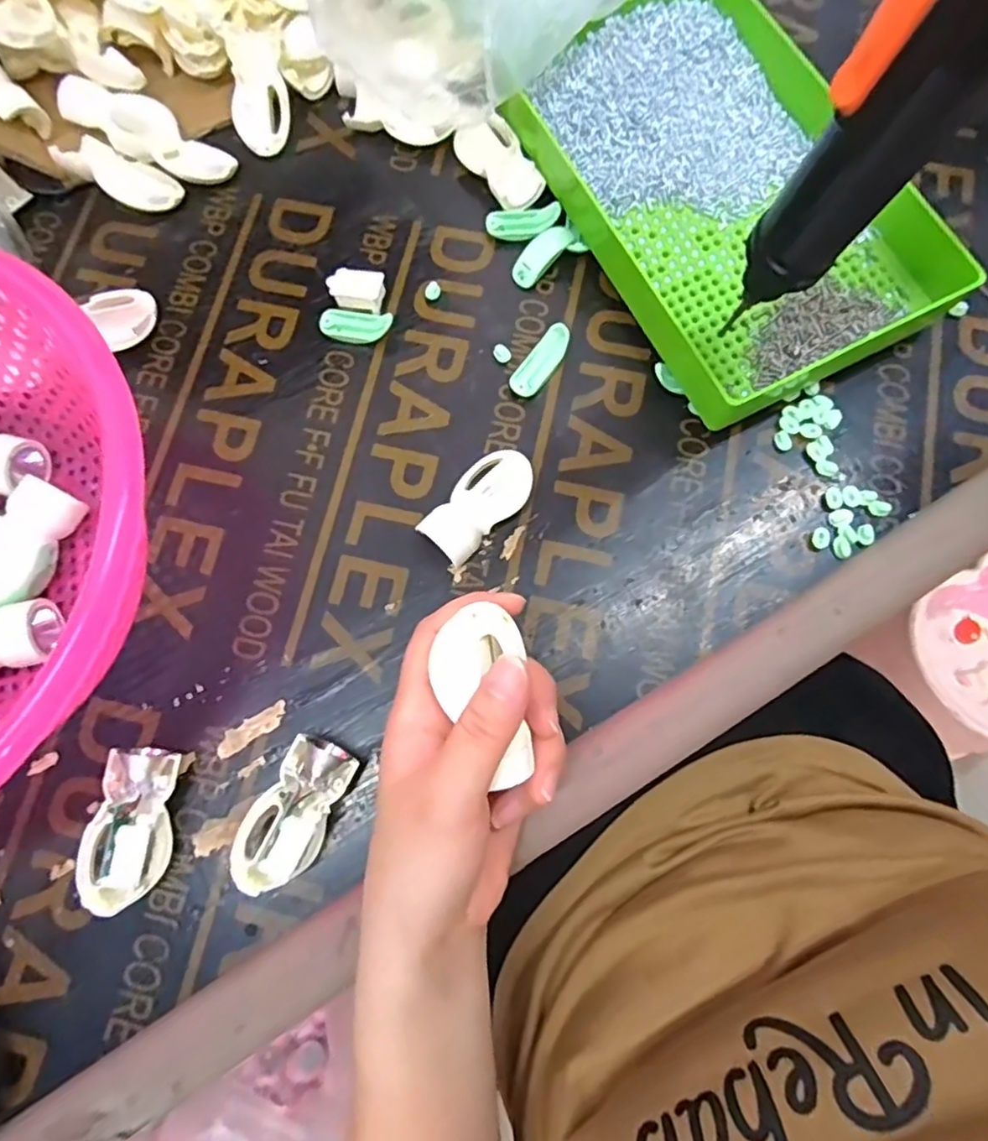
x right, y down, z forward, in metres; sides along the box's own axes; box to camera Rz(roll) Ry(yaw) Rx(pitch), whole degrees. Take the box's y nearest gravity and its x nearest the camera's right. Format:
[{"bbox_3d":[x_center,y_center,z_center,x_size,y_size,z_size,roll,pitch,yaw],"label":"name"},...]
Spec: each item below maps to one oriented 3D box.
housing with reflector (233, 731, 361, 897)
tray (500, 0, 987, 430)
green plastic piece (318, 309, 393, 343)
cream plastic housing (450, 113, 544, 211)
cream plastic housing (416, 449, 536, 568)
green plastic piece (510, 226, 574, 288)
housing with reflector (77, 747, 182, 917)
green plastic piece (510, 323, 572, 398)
[{"bbox_3d":[-0.089,0.109,0.282,0.033,0.021,0.067,30,78,9],"label":"housing with reflector"},{"bbox_3d":[0.127,-0.214,0.354,0.164,0.041,0.240,-27,76,-5],"label":"tray"},{"bbox_3d":[-0.076,-0.134,0.348,0.039,0.009,0.015,8,76,4],"label":"green plastic piece"},{"bbox_3d":[0.004,-0.237,0.374,0.035,0.015,0.061,-27,76,-5],"label":"cream plastic housing"},{"bbox_3d":[-0.007,-0.034,0.320,0.031,0.014,0.064,43,80,11],"label":"cream plastic housing"},{"bbox_3d":[0.027,-0.177,0.355,0.039,0.012,0.017,-42,78,-9],"label":"green plastic piece"},{"bbox_3d":[-0.159,0.114,0.281,0.031,0.023,0.066,8,76,4],"label":"housing with reflector"},{"bbox_3d":[0.025,-0.111,0.336,0.016,0.005,0.042,38,96,10],"label":"green plastic piece"}]

